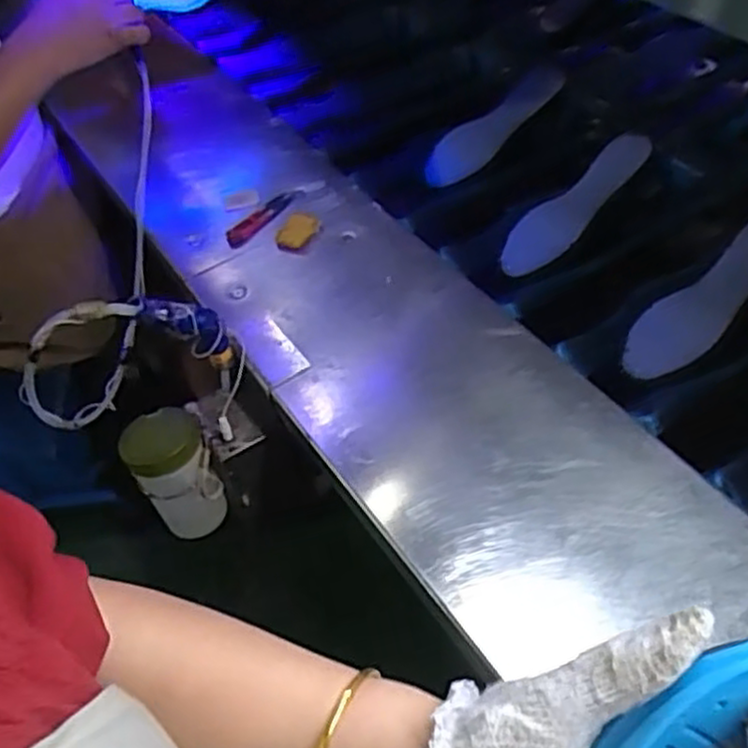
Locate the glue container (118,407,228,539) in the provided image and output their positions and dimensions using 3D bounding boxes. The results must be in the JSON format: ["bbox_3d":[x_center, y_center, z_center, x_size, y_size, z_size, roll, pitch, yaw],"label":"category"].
[{"bbox_3d":[-0.200,0.102,0.744,0.076,0.116,0.079,-22,50,-19],"label":"glue container"}]

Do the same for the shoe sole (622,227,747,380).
[{"bbox_3d":[0.339,-0.076,0.749,0.214,0.025,0.064,-44,55,2],"label":"shoe sole"}]

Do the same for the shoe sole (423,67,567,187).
[{"bbox_3d":[0.158,-0.325,0.978,0.226,0.020,0.058,-40,77,-5],"label":"shoe sole"}]

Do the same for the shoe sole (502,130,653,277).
[{"bbox_3d":[0.228,-0.193,0.850,0.207,0.015,0.058,-44,53,7],"label":"shoe sole"}]

